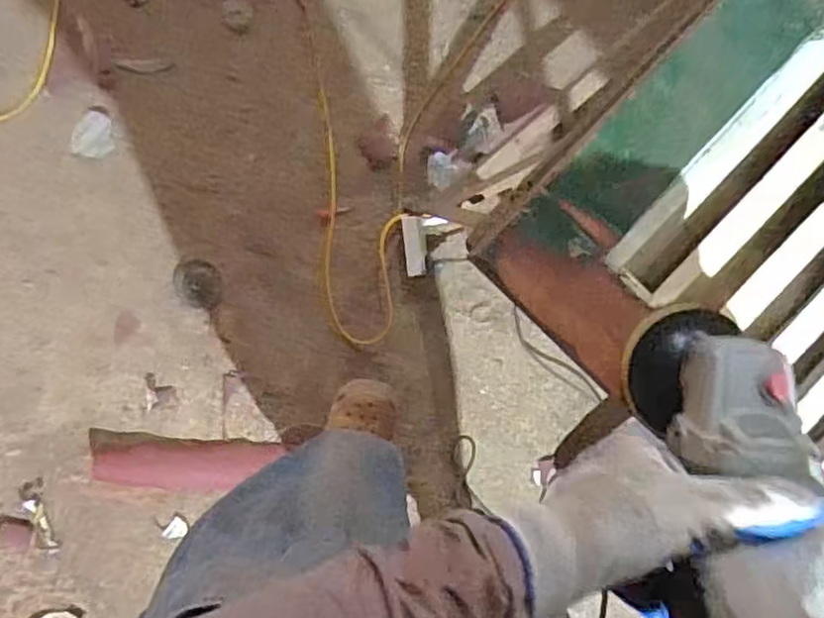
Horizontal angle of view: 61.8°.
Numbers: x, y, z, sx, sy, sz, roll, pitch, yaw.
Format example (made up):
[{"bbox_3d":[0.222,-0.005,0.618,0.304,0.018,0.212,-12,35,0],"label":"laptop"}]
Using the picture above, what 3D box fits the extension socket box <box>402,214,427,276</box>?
[{"bbox_3d":[0.005,-0.109,1.182,0.033,0.024,0.104,-6,93,-2],"label":"extension socket box"}]

